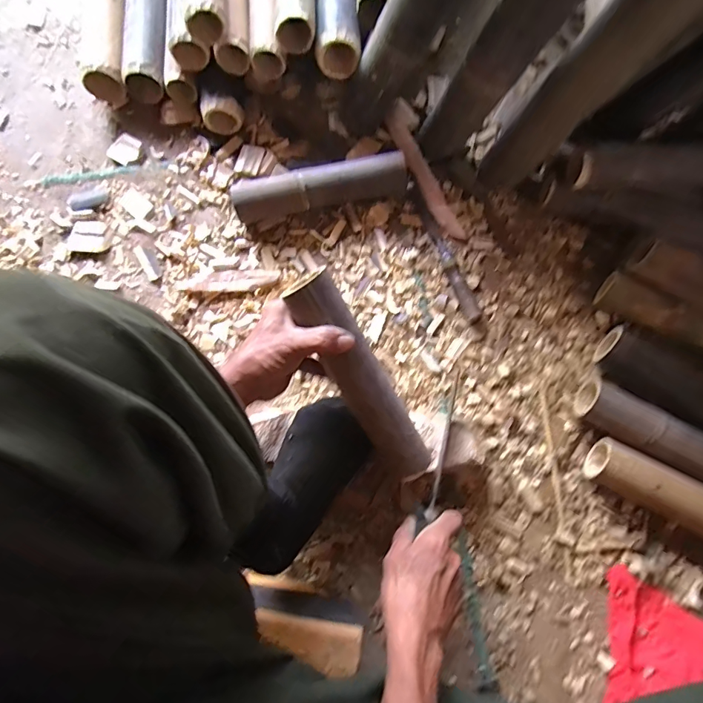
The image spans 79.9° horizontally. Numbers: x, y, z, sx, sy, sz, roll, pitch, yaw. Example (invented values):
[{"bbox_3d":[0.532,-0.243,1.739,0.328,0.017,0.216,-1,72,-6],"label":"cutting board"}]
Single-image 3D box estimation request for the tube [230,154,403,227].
[{"bbox_3d":[-0.047,-0.257,0.660,0.267,0.062,0.052,-12,79,-1],"label":"tube"}]

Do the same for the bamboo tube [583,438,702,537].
[{"bbox_3d":[0.442,0.198,0.546,0.262,0.061,0.060,26,81,6],"label":"bamboo tube"}]

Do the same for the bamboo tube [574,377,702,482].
[{"bbox_3d":[0.447,0.128,0.558,0.284,0.069,0.072,31,82,7],"label":"bamboo tube"}]

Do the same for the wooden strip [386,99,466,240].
[{"bbox_3d":[0.117,-0.294,0.677,0.051,0.018,0.252,-20,79,-2],"label":"wooden strip"}]

